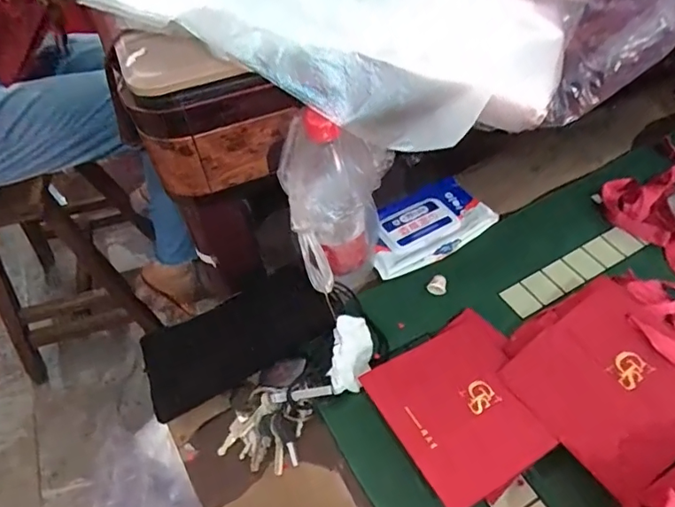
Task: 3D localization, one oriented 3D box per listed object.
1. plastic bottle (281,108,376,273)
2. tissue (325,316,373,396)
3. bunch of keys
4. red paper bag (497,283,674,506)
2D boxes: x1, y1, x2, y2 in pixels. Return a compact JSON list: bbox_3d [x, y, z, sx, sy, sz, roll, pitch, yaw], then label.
[{"bbox_3d":[-0.005,-0.043,0.507,0.086,0.201,0.063,-12,50,-5],"label":"plastic bottle"},{"bbox_3d":[0.013,0.101,0.511,0.039,0.016,0.073,10,78,-10],"label":"tissue"},{"bbox_3d":[-0.062,0.163,0.489,0.092,0.019,0.078,6,51,9],"label":"bunch of keys"},{"bbox_3d":[0.244,0.113,0.449,0.143,0.006,0.138,-38,57,-4],"label":"red paper bag"}]

